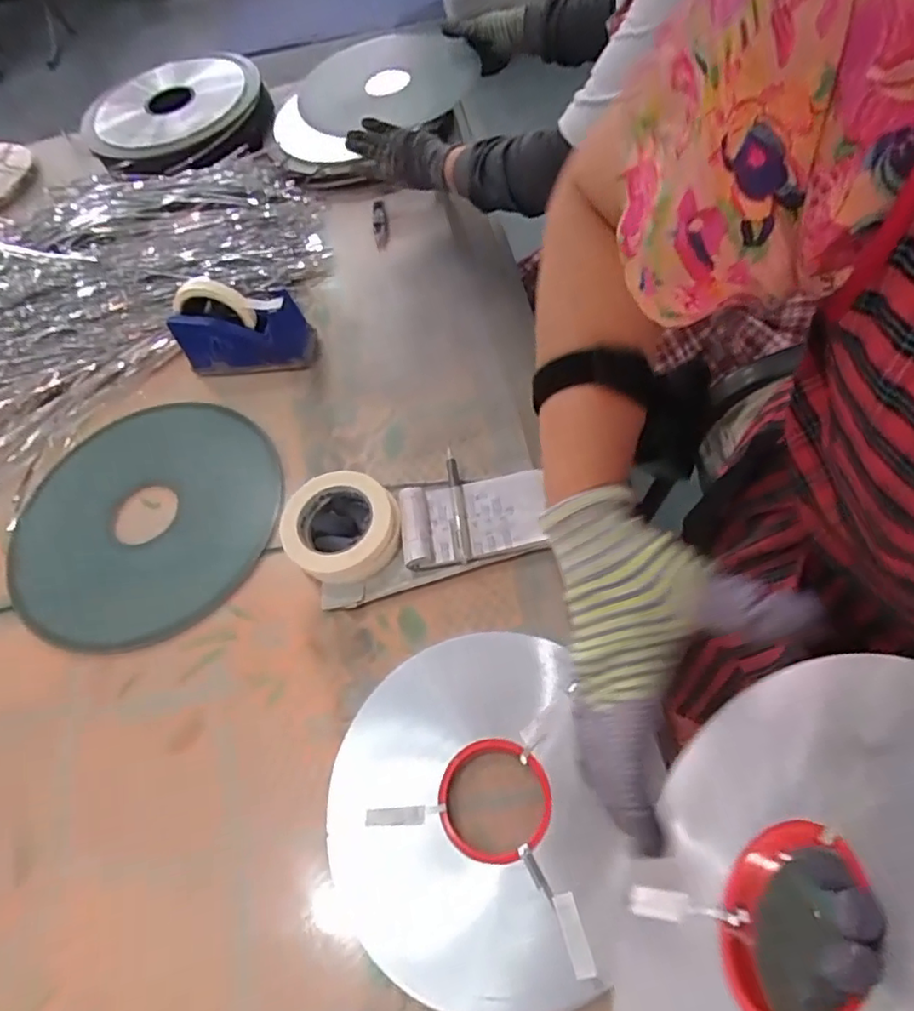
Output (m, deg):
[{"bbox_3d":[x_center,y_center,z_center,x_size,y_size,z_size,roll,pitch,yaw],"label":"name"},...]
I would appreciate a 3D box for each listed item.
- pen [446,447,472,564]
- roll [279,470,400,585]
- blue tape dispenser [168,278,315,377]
[{"bbox_3d":[0.000,-0.009,0.630,0.014,0.017,0.142,-10,59,3],"label":"pen"},{"bbox_3d":[-0.120,0.021,0.628,0.117,0.032,0.117,-4,60,7],"label":"roll"},{"bbox_3d":[-0.271,-0.217,0.748,0.160,0.108,0.059,-5,60,6],"label":"blue tape dispenser"}]

